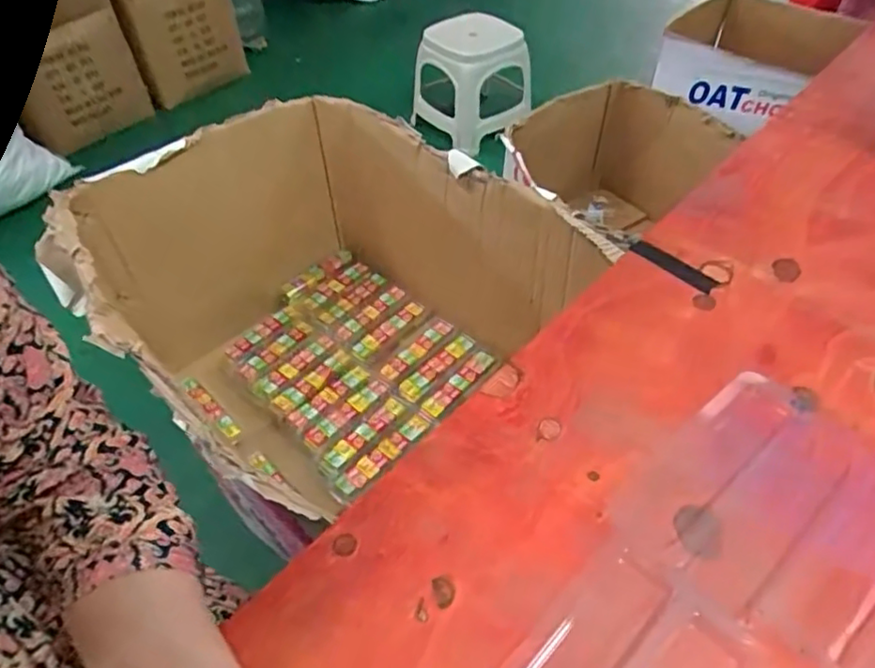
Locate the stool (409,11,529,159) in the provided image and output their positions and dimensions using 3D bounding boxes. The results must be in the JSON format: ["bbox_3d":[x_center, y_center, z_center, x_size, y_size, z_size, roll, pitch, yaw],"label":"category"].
[{"bbox_3d":[0.101,-0.744,1.770,0.291,0.292,0.277,-31,57,-25],"label":"stool"}]

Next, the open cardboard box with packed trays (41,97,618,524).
[{"bbox_3d":[-0.128,-0.021,0.700,0.480,0.278,0.409,35,58,28],"label":"open cardboard box with packed trays"}]

